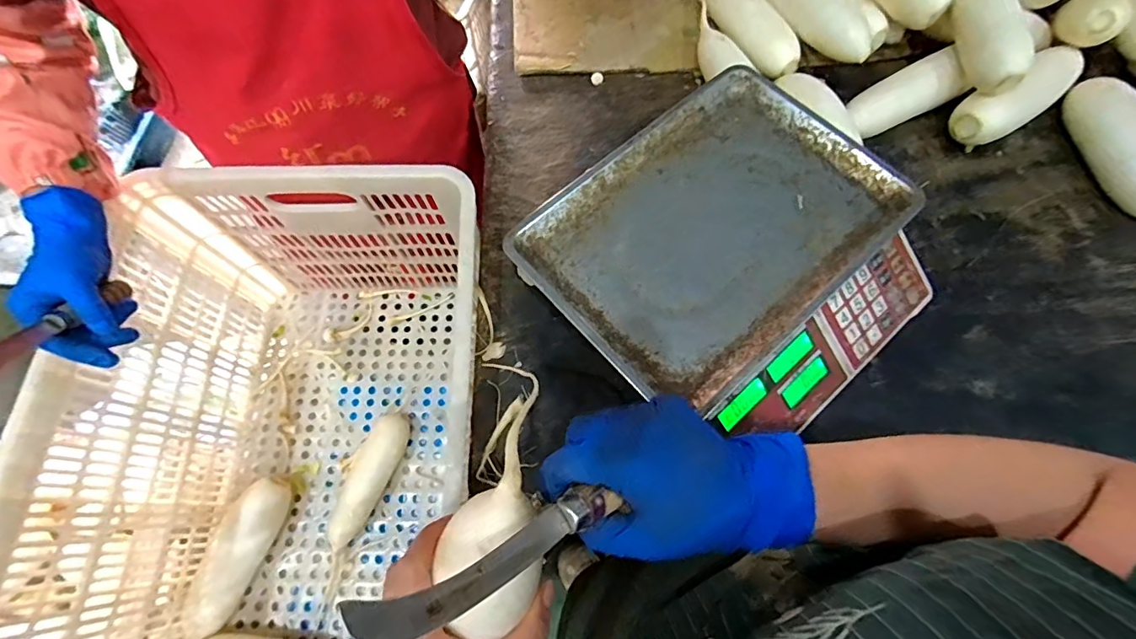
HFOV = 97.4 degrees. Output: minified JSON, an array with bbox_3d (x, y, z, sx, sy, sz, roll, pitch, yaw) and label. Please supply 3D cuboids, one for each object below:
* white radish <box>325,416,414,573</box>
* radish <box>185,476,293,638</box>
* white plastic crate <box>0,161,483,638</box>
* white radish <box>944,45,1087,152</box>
[{"bbox_3d":[-0.290,0.231,0.703,0.066,0.055,0.208,18,71,7],"label":"white radish"},{"bbox_3d":[-0.442,0.310,0.659,0.072,0.055,0.201,20,71,8],"label":"radish"},{"bbox_3d":[-0.314,0.158,0.604,0.423,0.300,0.601,4,70,2],"label":"white plastic crate"},{"bbox_3d":[0.542,-0.267,0.590,0.171,0.062,0.058,-29,72,-10],"label":"white radish"}]

